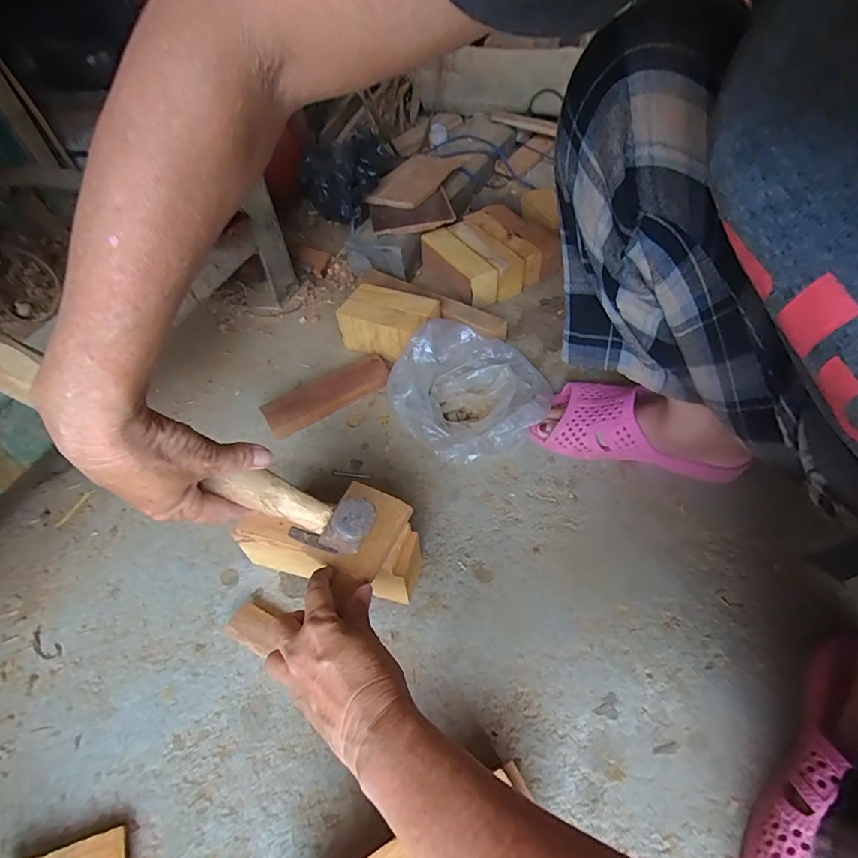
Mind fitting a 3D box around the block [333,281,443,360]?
[{"bbox_3d":[-0.059,-0.156,0.692,0.138,0.072,0.091,26,57,23],"label":"block"}]

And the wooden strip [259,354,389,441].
[{"bbox_3d":[-0.141,-0.050,0.639,0.178,0.030,0.056,-29,55,-19],"label":"wooden strip"}]

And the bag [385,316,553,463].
[{"bbox_3d":[0.046,-0.056,0.602,0.185,0.071,0.208,-33,56,-21],"label":"bag"}]

